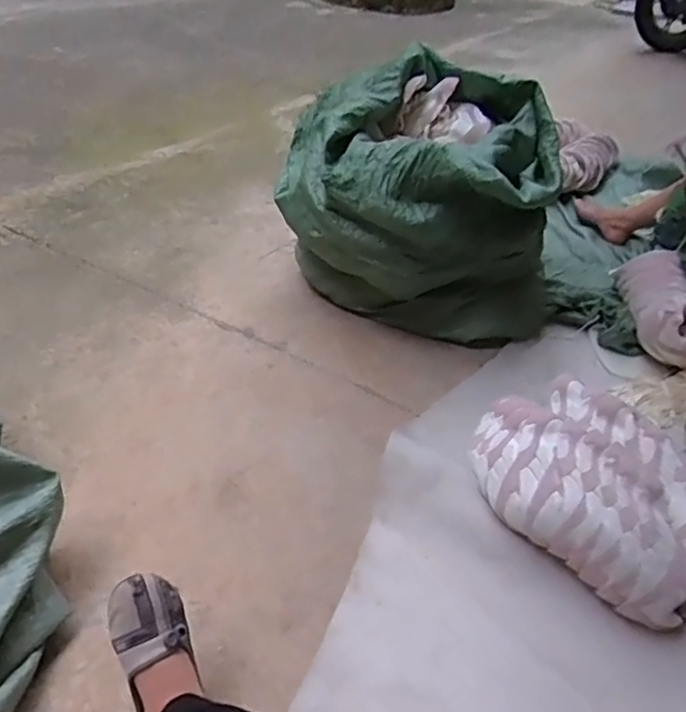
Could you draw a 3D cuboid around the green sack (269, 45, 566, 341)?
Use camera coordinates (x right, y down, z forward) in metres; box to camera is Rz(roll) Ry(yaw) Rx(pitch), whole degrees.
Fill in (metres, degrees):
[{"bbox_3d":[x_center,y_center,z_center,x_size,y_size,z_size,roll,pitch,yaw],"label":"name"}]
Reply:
[{"bbox_3d":[0.177,-0.335,1.390,0.597,0.465,0.485,24,41,25],"label":"green sack"}]

